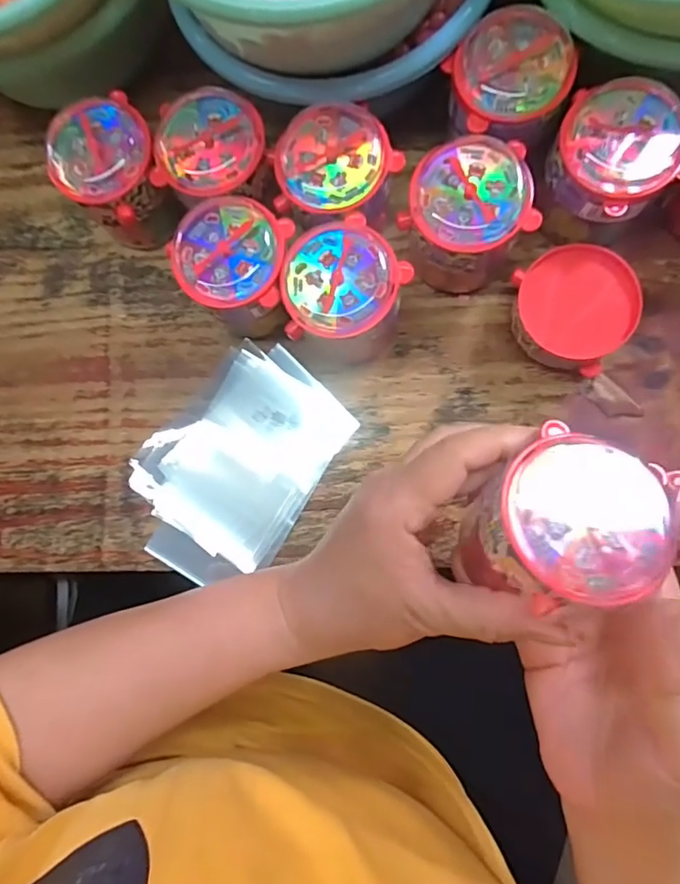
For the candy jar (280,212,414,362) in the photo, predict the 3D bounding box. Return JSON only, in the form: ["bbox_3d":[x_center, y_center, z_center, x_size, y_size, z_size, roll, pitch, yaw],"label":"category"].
[{"bbox_3d":[0.006,-0.089,0.323,0.068,0.065,0.064,0,86,7],"label":"candy jar"}]

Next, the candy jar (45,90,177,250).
[{"bbox_3d":[-0.140,-0.170,0.349,0.064,0.073,0.066,0,86,7],"label":"candy jar"}]

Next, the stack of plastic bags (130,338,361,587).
[{"bbox_3d":[-0.070,0.015,0.354,0.109,0.005,0.153,36,91,8],"label":"stack of plastic bags"}]

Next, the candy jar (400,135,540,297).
[{"bbox_3d":[0.072,-0.131,0.317,0.067,0.067,0.065,0,86,7],"label":"candy jar"}]

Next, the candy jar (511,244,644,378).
[{"bbox_3d":[0.137,-0.078,0.320,0.068,0.037,0.067,0,86,7],"label":"candy jar"}]

